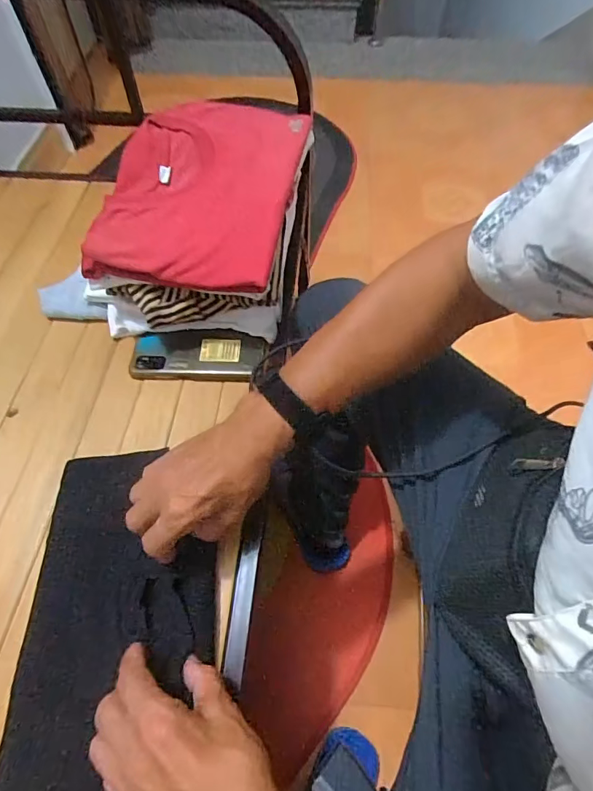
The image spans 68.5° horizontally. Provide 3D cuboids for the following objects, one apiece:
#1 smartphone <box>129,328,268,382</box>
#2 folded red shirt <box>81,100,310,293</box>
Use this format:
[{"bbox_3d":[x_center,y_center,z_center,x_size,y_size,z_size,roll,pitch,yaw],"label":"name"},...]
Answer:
[{"bbox_3d":[-0.121,-0.052,0.539,0.160,0.015,0.069,-2,63,2],"label":"smartphone"},{"bbox_3d":[-0.114,-0.264,0.534,0.211,0.034,0.309,8,64,7],"label":"folded red shirt"}]

